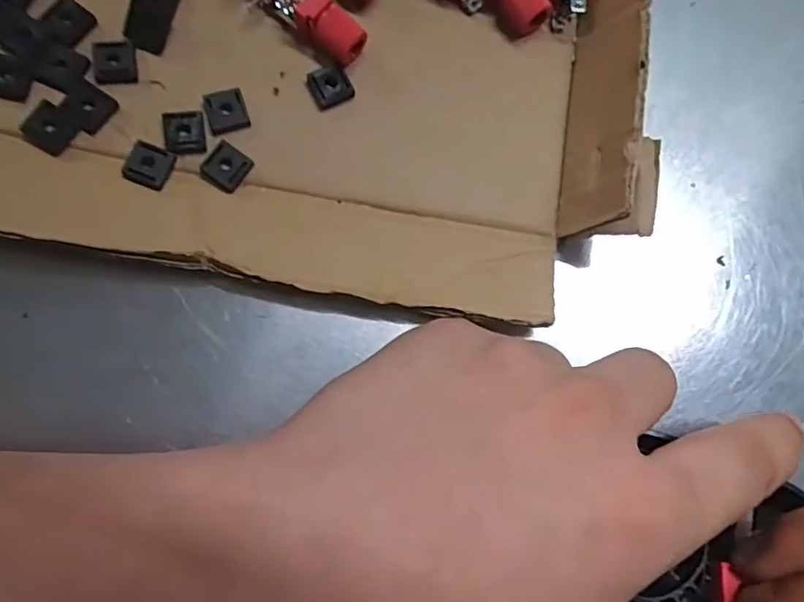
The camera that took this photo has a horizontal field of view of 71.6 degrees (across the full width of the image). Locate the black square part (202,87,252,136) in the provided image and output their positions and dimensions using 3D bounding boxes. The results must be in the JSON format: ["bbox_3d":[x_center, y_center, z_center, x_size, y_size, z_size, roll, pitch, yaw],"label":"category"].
[{"bbox_3d":[-0.060,-0.065,0.190,0.014,0.004,0.014,-20,84,-7],"label":"black square part"}]

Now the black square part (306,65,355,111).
[{"bbox_3d":[-0.025,-0.076,0.196,0.014,0.004,0.014,-23,84,-8],"label":"black square part"}]

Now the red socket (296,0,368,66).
[{"bbox_3d":[-0.024,-0.093,0.193,0.021,0.013,0.016,39,80,2],"label":"red socket"}]

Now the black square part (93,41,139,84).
[{"bbox_3d":[-0.097,-0.080,0.187,0.013,0.004,0.014,-6,82,-6],"label":"black square part"}]

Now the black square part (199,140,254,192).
[{"bbox_3d":[-0.059,-0.045,0.188,0.013,0.004,0.014,35,80,1],"label":"black square part"}]

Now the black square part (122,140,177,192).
[{"bbox_3d":[-0.084,-0.045,0.184,0.013,0.004,0.014,17,81,-2],"label":"black square part"}]

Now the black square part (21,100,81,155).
[{"bbox_3d":[-0.114,-0.056,0.180,0.013,0.004,0.014,29,80,0],"label":"black square part"}]

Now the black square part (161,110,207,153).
[{"bbox_3d":[-0.074,-0.057,0.188,0.013,0.004,0.015,-8,82,-6],"label":"black square part"}]

